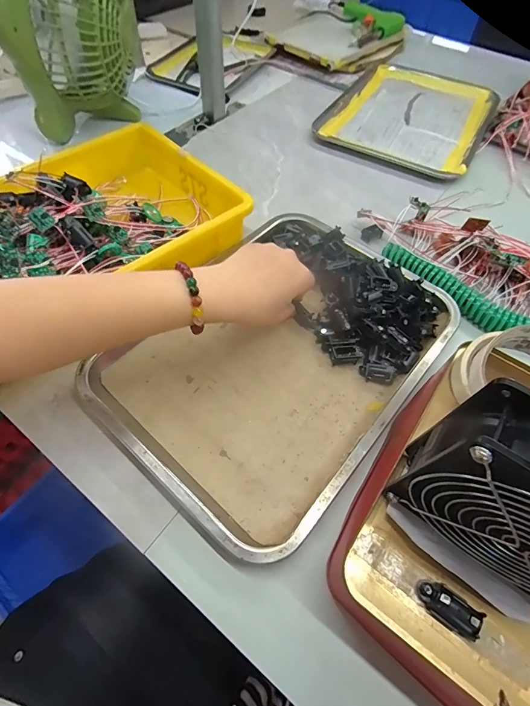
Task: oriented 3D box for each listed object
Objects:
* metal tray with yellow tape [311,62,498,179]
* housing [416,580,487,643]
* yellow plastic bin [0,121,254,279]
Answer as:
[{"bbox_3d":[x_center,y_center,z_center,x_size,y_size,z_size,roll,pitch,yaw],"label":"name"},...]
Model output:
[{"bbox_3d":[0.268,-0.436,0.649,0.254,0.021,0.339,27,61,14],"label":"metal tray with yellow tape"},{"bbox_3d":[0.109,0.150,0.212,0.034,0.014,0.018,32,62,18],"label":"housing"},{"bbox_3d":[-0.217,-0.143,0.421,0.357,0.072,0.242,-39,67,-22],"label":"yellow plastic bin"}]

